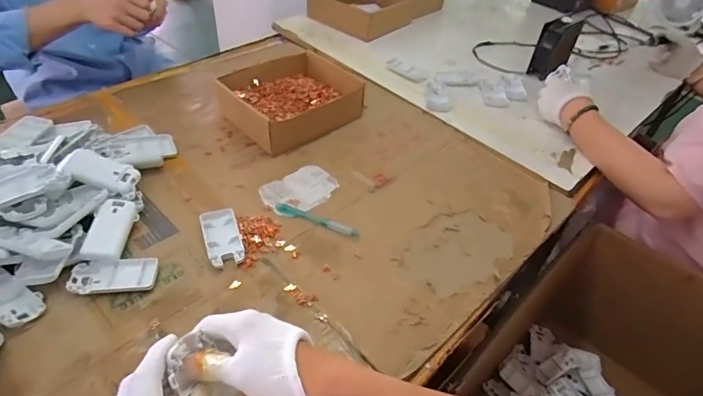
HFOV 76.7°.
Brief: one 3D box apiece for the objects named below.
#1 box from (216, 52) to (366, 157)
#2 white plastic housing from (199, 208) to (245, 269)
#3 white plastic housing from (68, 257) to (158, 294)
[{"bbox_3d":[-0.111,-0.188,0.829,0.234,0.055,0.199,-29,55,-30],"label":"box"},{"bbox_3d":[-0.175,0.054,0.604,0.047,0.015,0.091,-13,48,-18],"label":"white plastic housing"},{"bbox_3d":[-0.288,0.095,0.541,0.096,0.015,0.048,-3,46,-9],"label":"white plastic housing"}]

